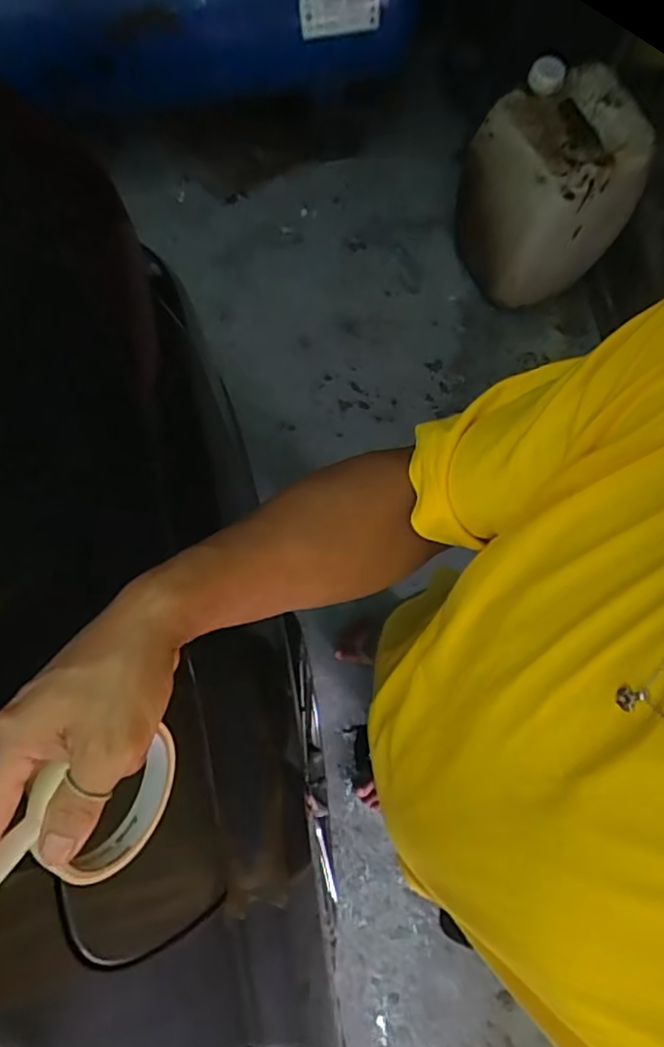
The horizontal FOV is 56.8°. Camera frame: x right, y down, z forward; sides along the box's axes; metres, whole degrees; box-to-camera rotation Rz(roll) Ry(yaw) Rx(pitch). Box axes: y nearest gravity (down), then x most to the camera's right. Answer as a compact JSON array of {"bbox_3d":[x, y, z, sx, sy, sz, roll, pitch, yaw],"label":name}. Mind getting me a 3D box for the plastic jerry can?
[{"bbox_3d":[0.500,-0.785,1.484,0.257,0.459,0.317,-24,78,-6],"label":"plastic jerry can"}]

